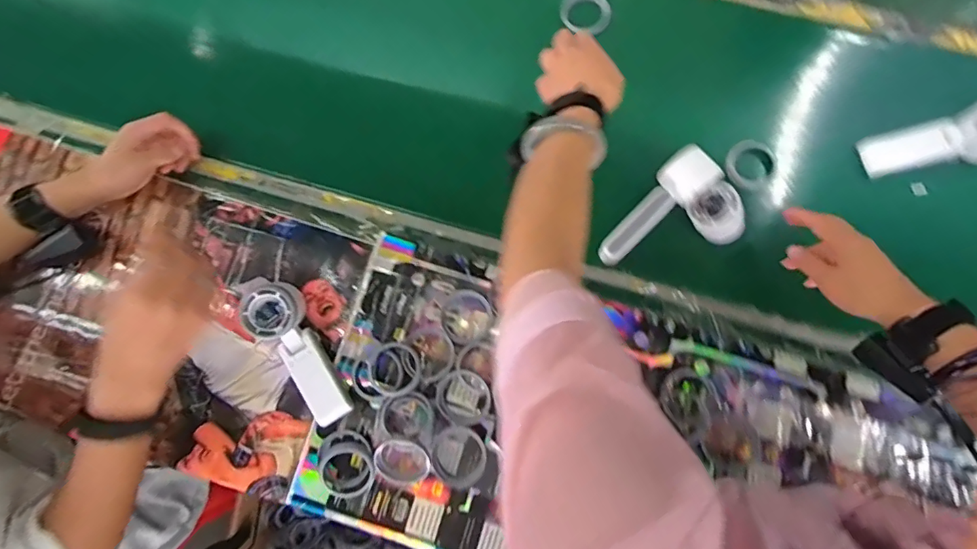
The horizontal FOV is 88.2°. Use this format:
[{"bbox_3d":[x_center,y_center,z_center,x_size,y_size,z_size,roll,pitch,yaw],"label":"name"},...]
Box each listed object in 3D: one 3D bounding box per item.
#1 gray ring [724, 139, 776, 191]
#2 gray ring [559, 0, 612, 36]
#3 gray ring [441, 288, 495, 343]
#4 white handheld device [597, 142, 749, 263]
[{"bbox_3d":[0.327,-0.136,0.626,0.061,0.013,0.062,0,80,1],"label":"gray ring"},{"bbox_3d":[0.128,-0.350,0.664,0.067,0.009,0.058,15,80,4],"label":"gray ring"},{"bbox_3d":[-0.025,0.049,0.590,0.060,0.004,0.064,0,80,1],"label":"gray ring"},{"bbox_3d":[0.211,-0.059,0.583,0.166,0.052,0.115,-39,81,-6],"label":"white handheld device"}]

